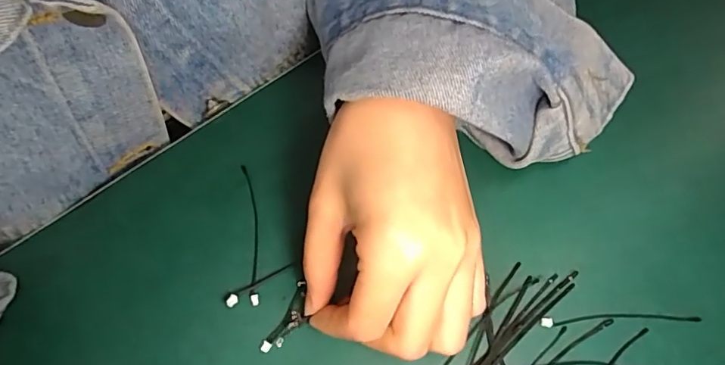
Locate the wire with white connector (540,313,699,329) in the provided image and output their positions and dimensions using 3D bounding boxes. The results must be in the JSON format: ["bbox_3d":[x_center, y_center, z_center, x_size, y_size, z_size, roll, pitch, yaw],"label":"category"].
[{"bbox_3d":[0.118,0.062,0.237,0.072,0.004,0.005,-2,65,-1],"label":"wire with white connector"}]

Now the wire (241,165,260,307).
[{"bbox_3d":[-0.055,0.024,0.257,0.006,0.004,0.074,-8,65,-4],"label":"wire"}]

